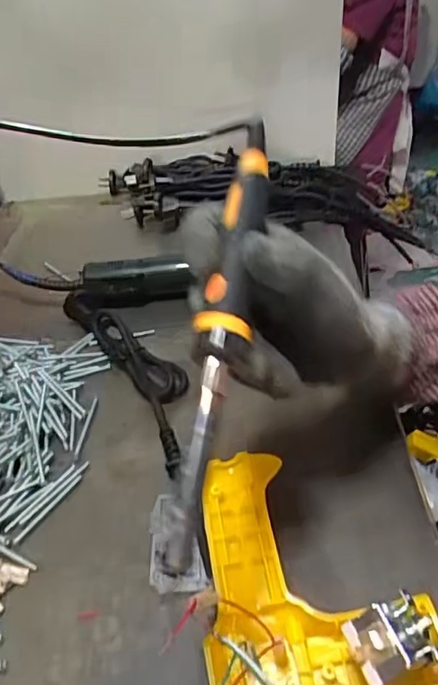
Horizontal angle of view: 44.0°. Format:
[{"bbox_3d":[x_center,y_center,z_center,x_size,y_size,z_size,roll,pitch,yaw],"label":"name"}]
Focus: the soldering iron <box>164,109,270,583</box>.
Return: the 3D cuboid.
[{"bbox_3d":[0.003,-0.014,0.242,0.015,0.015,0.215,5,64,12],"label":"soldering iron"}]

